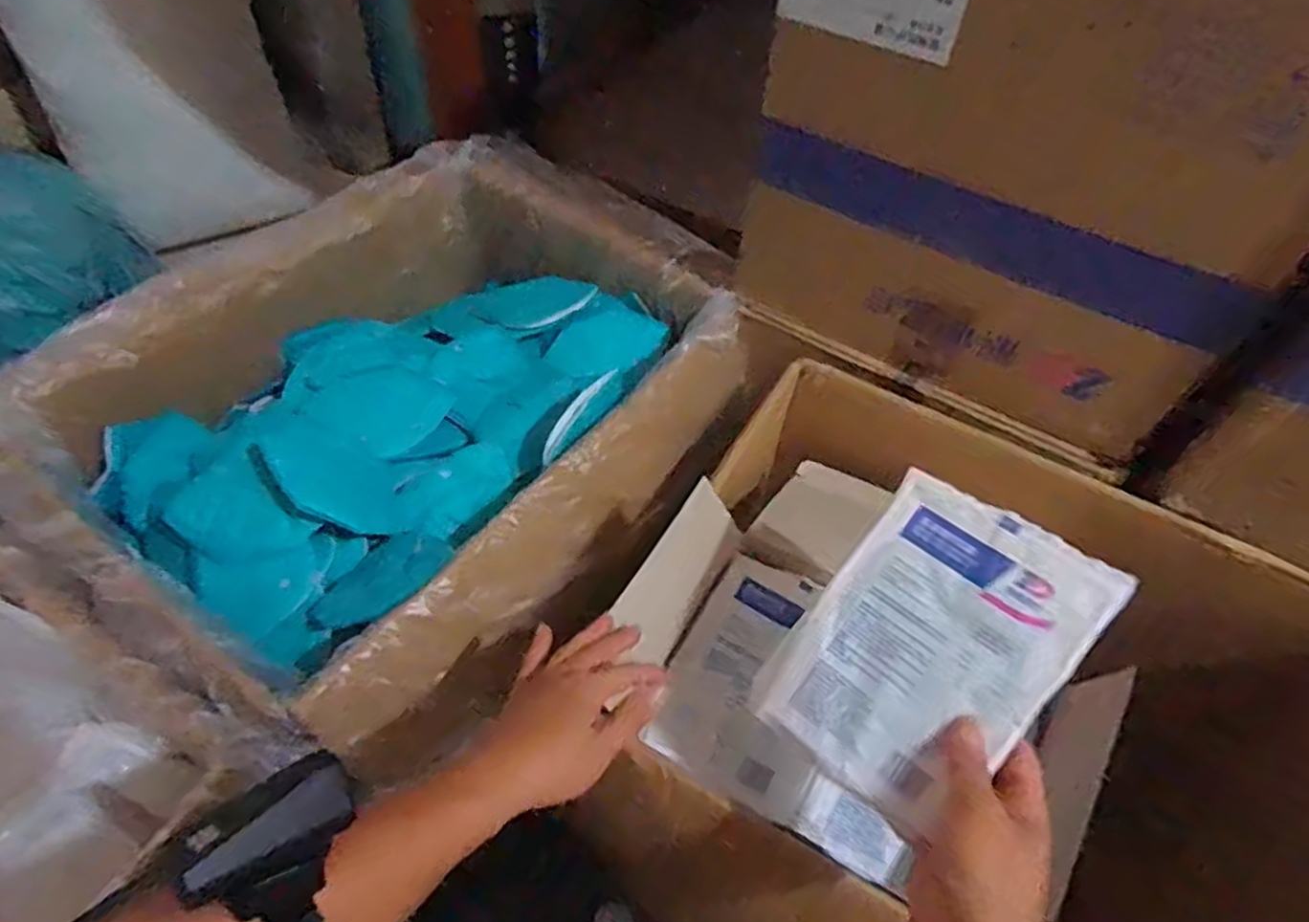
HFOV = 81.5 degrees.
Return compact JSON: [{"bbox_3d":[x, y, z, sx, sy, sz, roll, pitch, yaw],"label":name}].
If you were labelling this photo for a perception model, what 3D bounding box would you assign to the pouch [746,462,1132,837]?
[{"bbox_3d":[0.157,0.106,0.438,0.129,0.009,0.181,37,89,29],"label":"pouch"}]

